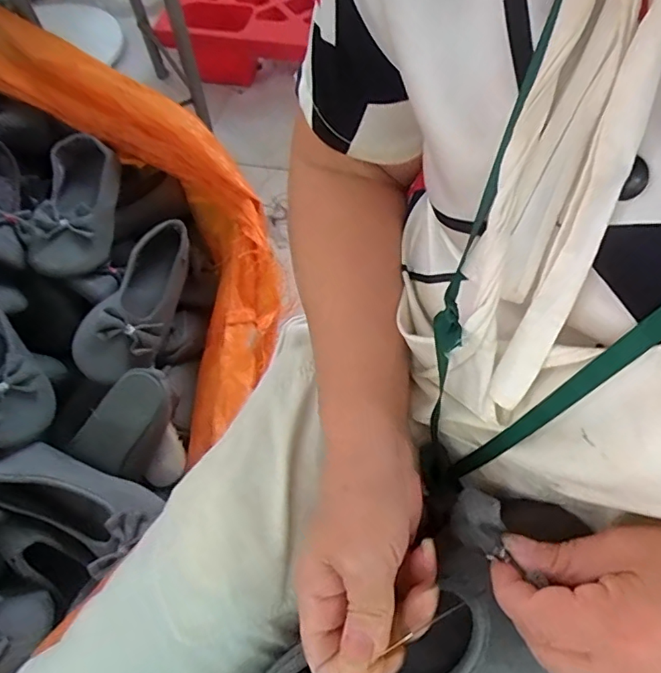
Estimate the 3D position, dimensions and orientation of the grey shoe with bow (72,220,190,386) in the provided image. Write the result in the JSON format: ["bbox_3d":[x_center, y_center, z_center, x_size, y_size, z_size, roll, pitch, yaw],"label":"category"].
[{"bbox_3d":[-0.240,-0.048,0.648,0.082,0.064,0.221,10,62,8],"label":"grey shoe with bow"}]

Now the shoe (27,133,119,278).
[{"bbox_3d":[-0.335,-0.181,0.682,0.094,0.050,0.232,-5,61,-1],"label":"shoe"}]

